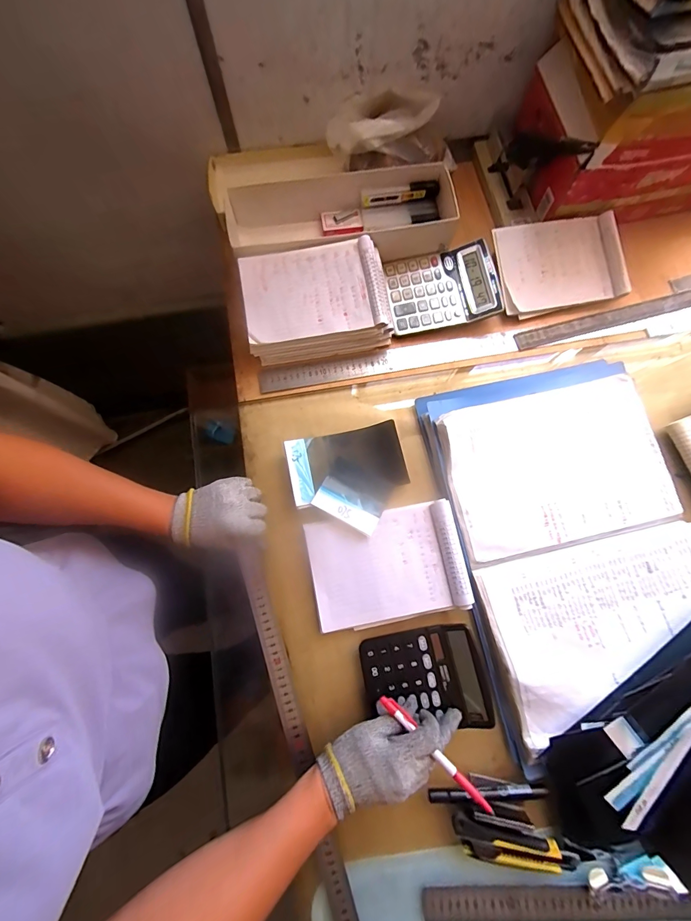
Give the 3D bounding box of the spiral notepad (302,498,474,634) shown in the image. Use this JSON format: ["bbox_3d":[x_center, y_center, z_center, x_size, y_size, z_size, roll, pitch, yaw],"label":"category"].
[{"bbox_3d":[0.054,0.141,0.487,0.199,0.016,0.139,-11,81,0],"label":"spiral notepad"}]

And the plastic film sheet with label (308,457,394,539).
[{"bbox_3d":[0.012,0.049,0.514,0.091,0.005,0.080,29,70,6],"label":"plastic film sheet with label"}]

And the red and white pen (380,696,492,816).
[{"bbox_3d":[0.094,0.315,0.400,0.140,0.014,0.011,35,80,29],"label":"red and white pen"}]

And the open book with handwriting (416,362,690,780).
[{"bbox_3d":[0.317,0.105,0.501,0.331,0.047,0.477,-12,77,-3],"label":"open book with handwriting"}]

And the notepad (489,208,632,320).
[{"bbox_3d":[0.338,-0.311,0.582,0.195,0.023,0.139,-10,87,-3],"label":"notepad"}]

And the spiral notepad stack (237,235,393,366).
[{"bbox_3d":[-0.042,-0.235,0.557,0.209,0.073,0.143,-8,77,-2],"label":"spiral notepad stack"}]

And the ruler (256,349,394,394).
[{"bbox_3d":[-0.031,-0.139,0.576,0.208,0.007,0.040,-10,76,-4],"label":"ruler"}]

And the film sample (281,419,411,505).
[{"bbox_3d":[0.002,0.002,0.522,0.162,0.012,0.092,-11,76,-10],"label":"film sample"}]

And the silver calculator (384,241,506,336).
[{"bbox_3d":[0.150,-0.273,0.584,0.168,0.033,0.127,-11,77,-3],"label":"silver calculator"}]

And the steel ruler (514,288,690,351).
[{"bbox_3d":[0.553,-0.263,0.602,0.574,0.009,0.033,-14,77,-4],"label":"steel ruler"}]

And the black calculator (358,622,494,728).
[{"bbox_3d":[0.099,0.271,0.451,0.144,0.027,0.114,-11,78,-2],"label":"black calculator"}]

